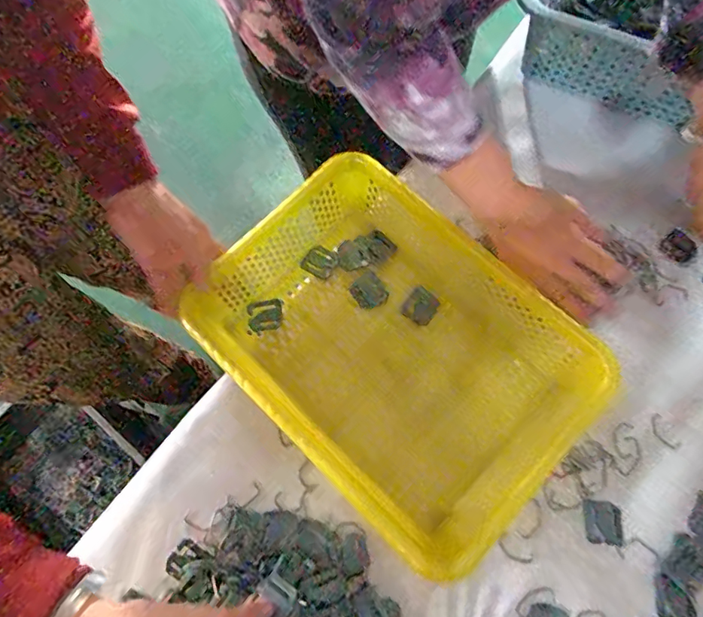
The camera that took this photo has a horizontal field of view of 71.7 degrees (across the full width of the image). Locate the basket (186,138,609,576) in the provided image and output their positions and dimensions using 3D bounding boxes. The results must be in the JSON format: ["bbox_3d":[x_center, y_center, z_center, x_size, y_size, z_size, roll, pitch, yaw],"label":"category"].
[{"bbox_3d":[0.035,0.039,0.493,0.252,0.092,0.383,-43,76,-11],"label":"basket"}]

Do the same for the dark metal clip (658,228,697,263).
[{"bbox_3d":[0.370,-0.069,0.552,0.039,0.009,0.034,-39,76,-10],"label":"dark metal clip"}]

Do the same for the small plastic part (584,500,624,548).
[{"bbox_3d":[0.245,0.208,0.471,0.035,0.004,0.039,3,73,3],"label":"small plastic part"}]

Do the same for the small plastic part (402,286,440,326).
[{"bbox_3d":[0.076,-0.002,0.534,0.034,0.004,0.036,36,100,16],"label":"small plastic part"}]

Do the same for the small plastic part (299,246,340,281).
[{"bbox_3d":[-0.037,-0.054,0.560,0.038,0.006,0.034,29,76,10],"label":"small plastic part"}]

